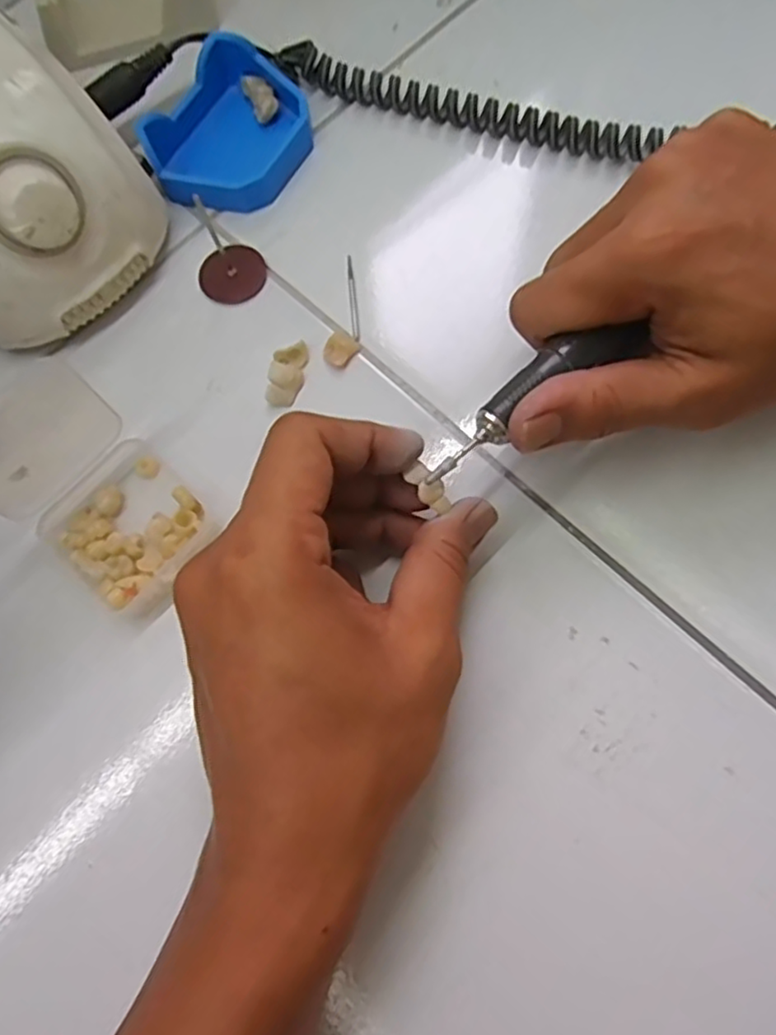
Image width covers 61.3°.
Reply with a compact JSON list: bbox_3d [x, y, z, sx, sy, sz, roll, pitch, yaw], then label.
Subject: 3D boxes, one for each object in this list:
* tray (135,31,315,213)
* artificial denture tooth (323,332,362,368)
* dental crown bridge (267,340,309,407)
[{"bbox_3d":[-0.071,-0.181,0.308,0.067,0.021,0.083,26,76,11],"label":"tray"},{"bbox_3d":[-0.021,-0.073,0.283,0.013,0.008,0.016,37,78,14],"label":"artificial denture tooth"},{"bbox_3d":[-0.043,-0.062,0.280,0.014,0.010,0.029,6,73,5],"label":"dental crown bridge"}]

